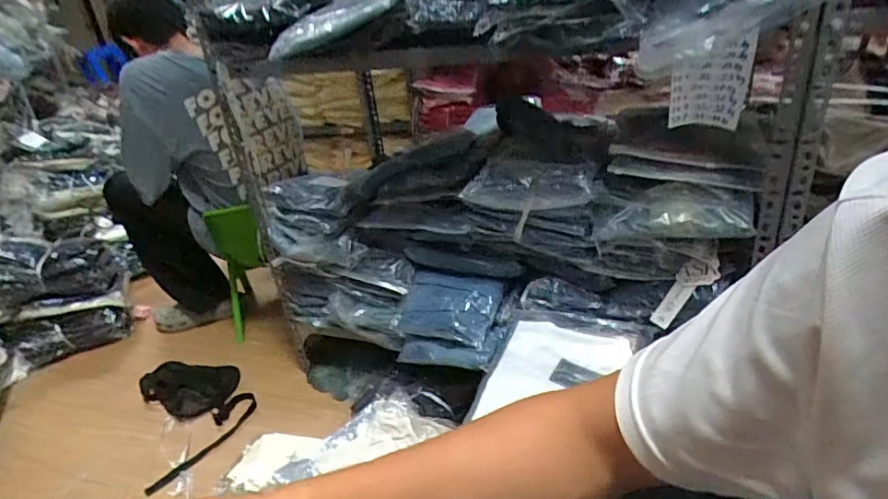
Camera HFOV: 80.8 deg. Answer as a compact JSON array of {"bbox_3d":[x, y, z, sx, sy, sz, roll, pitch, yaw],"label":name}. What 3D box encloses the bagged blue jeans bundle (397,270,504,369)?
[{"bbox_3d":[0.006,0.139,1.054,0.221,0.186,0.055,0,-16,30],"label":"bagged blue jeans bundle"}]

